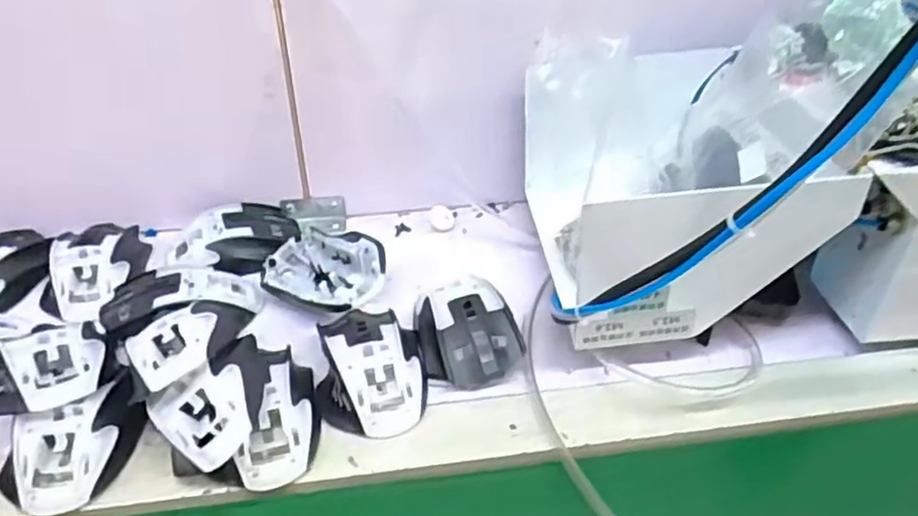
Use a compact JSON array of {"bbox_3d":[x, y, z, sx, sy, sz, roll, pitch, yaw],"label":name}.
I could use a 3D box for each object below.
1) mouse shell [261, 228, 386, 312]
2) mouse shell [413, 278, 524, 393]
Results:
[{"bbox_3d":[-0.108,0.013,0.540,0.107,0.045,0.066,16,42,17],"label":"mouse shell"},{"bbox_3d":[0.005,0.050,0.495,0.067,0.029,0.093,-10,41,-13],"label":"mouse shell"}]

